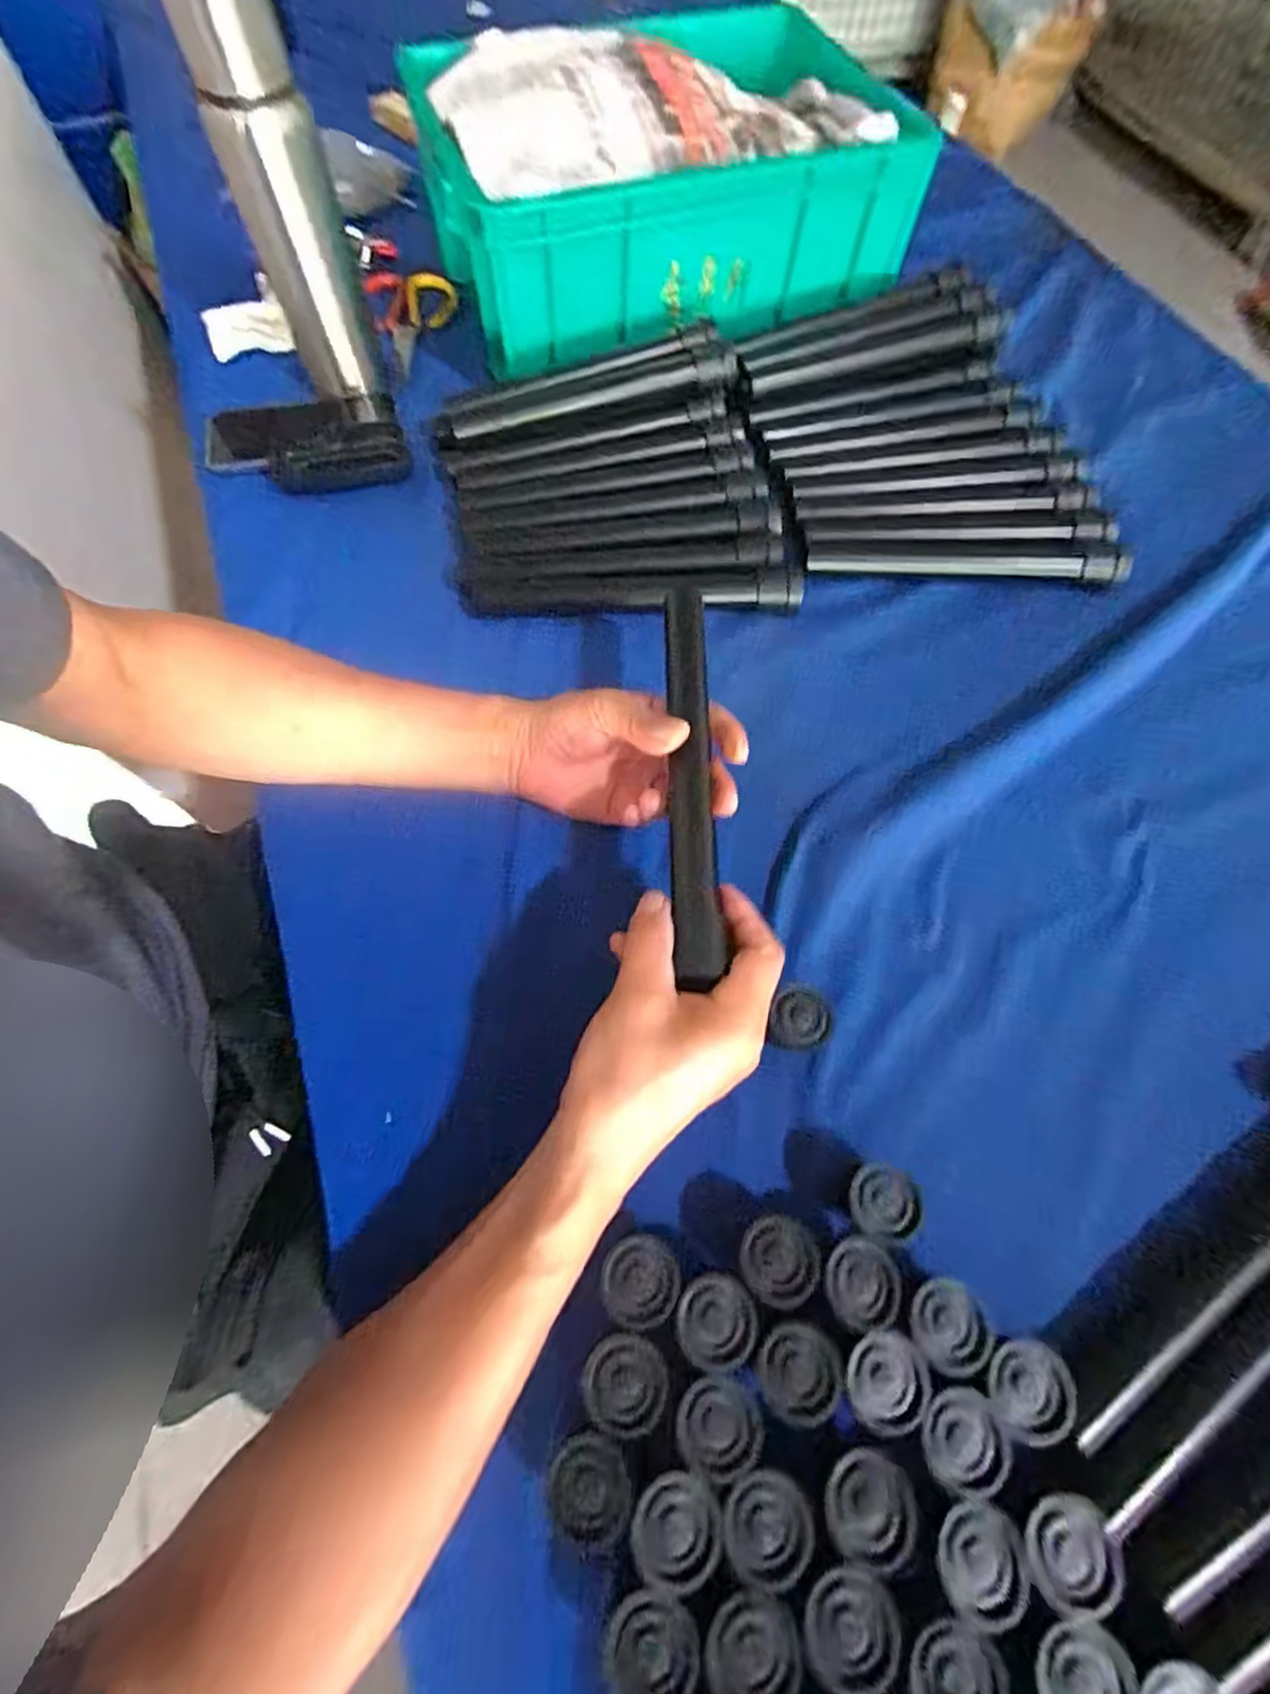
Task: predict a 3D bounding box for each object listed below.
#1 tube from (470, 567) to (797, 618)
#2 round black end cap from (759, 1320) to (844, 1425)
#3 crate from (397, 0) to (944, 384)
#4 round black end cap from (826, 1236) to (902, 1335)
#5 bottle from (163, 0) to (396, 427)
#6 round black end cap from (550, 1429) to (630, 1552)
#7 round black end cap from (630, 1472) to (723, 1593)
[{"bbox_3d":[-0.003,-0.196,0.482,0.256,0.023,0.026,-1,65,-1],"label":"tube"},{"bbox_3d":[0.071,0.225,0.272,0.032,0.008,0.034,0,65,0],"label":"round black end cap"},{"bbox_3d":[0.021,-0.605,0.596,0.387,0.148,0.293,-18,66,-9],"label":"crate"},{"bbox_3d":[0.104,0.198,0.290,0.033,0.013,0.035,0,65,0],"label":"round black end cap"},{"bbox_3d":[-0.263,-0.483,0.498,0.071,0.247,0.062,-21,67,-10],"label":"bottle"},{"bbox_3d":[-0.018,0.263,0.262,0.032,0.009,0.034,0,65,0],"label":"round black end cap"},{"bbox_3d":[0.016,0.271,0.253,0.034,0.005,0.033,1,65,0],"label":"round black end cap"}]

